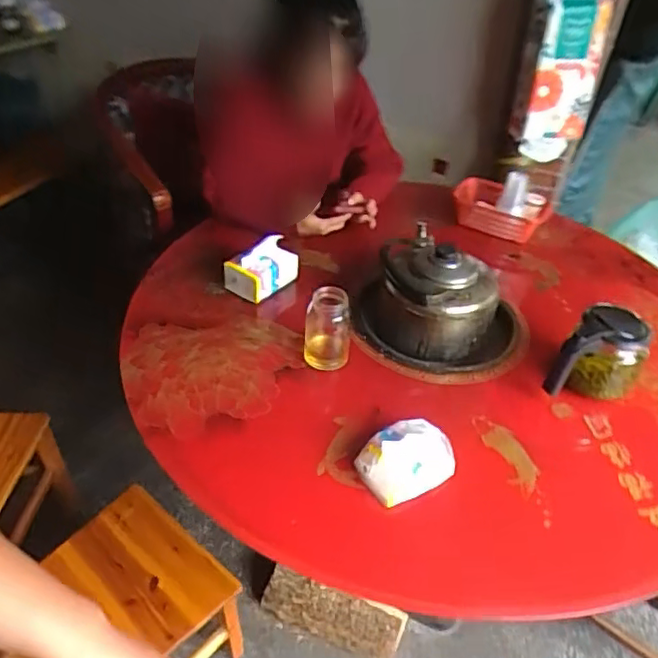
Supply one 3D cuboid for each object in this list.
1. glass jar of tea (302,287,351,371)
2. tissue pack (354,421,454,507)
[{"bbox_3d":[-0.002,-0.006,1.039,0.076,0.136,0.076,3,39,-2],"label":"glass jar of tea"},{"bbox_3d":[0.113,0.187,0.887,0.132,0.061,0.103,-23,47,-30],"label":"tissue pack"}]

